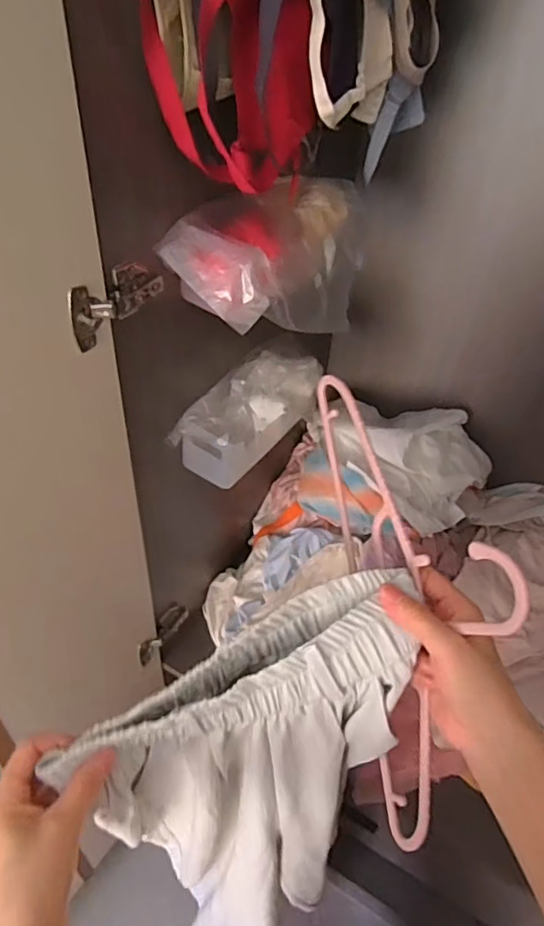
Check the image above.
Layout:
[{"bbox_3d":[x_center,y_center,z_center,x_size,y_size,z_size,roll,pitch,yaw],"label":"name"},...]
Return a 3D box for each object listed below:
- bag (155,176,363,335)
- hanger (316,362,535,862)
[{"bbox_3d":[0.007,-0.225,0.657,0.111,0.136,0.278,30,48,26],"label":"bag"},{"bbox_3d":[0.111,0.095,0.421,0.011,0.193,0.387,-3,77,-25],"label":"hanger"}]

